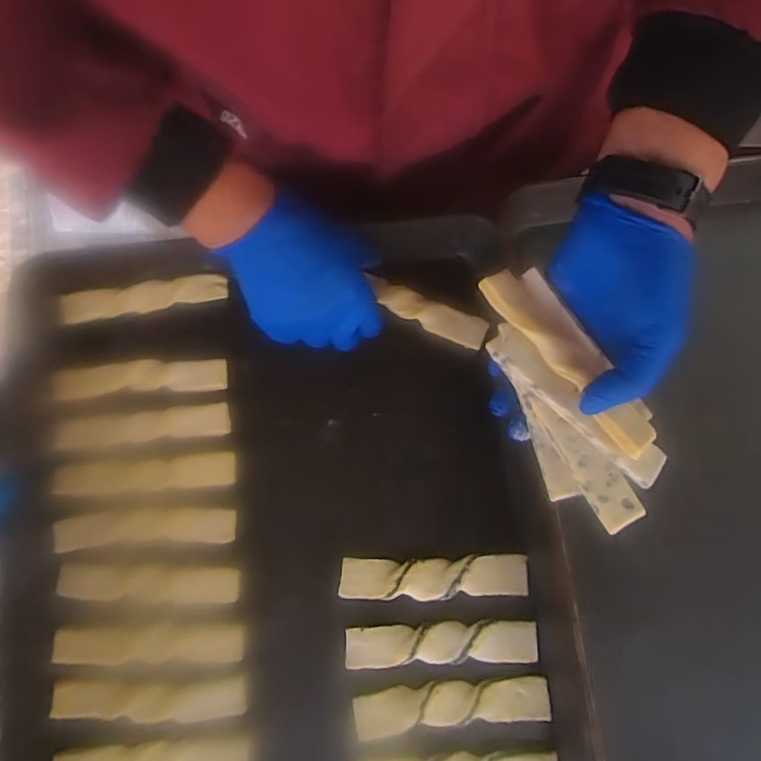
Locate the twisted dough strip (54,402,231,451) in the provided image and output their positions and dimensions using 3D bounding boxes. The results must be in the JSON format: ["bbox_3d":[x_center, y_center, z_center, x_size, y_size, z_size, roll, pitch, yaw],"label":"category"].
[{"bbox_3d":[-0.196,0.038,0.464,0.137,0.015,0.026,-6,79,-1],"label":"twisted dough strip"}]

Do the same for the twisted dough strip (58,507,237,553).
[{"bbox_3d":[-0.189,0.119,0.452,0.141,0.010,0.029,-3,79,0],"label":"twisted dough strip"}]

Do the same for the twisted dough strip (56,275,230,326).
[{"bbox_3d":[-0.205,-0.072,0.488,0.142,0.015,0.027,-10,80,-1],"label":"twisted dough strip"}]

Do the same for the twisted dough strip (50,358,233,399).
[{"bbox_3d":[-0.200,-0.003,0.469,0.137,0.016,0.029,-5,79,-1],"label":"twisted dough strip"}]

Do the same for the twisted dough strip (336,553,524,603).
[{"bbox_3d":[0.041,0.152,0.434,0.143,0.007,0.031,-2,79,0],"label":"twisted dough strip"}]

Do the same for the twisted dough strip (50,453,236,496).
[{"bbox_3d":[-0.192,0.078,0.458,0.143,0.014,0.025,-5,79,0],"label":"twisted dough strip"}]

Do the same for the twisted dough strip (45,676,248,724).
[{"bbox_3d":[-0.174,0.242,0.422,0.140,0.012,0.029,0,79,0],"label":"twisted dough strip"}]

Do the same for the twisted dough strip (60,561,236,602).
[{"bbox_3d":[-0.183,0.160,0.442,0.139,0.008,0.026,2,79,1],"label":"twisted dough strip"}]

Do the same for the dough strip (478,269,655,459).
[{"bbox_3d":[0.112,-0.014,0.339,0.026,0.010,0.136,-38,78,-6],"label":"dough strip"}]

